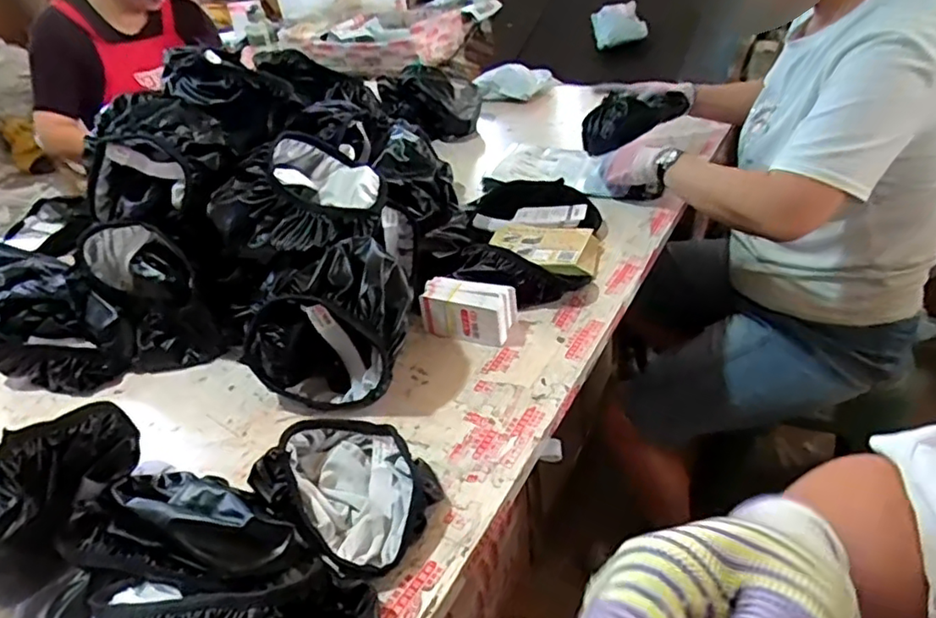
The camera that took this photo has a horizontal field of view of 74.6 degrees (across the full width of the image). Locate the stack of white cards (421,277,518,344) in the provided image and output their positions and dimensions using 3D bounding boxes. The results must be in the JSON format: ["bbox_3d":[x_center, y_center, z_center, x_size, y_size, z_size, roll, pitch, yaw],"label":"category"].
[{"bbox_3d":[-0.001,0.000,0.757,0.109,0.057,0.053,7,36,21],"label":"stack of white cards"}]

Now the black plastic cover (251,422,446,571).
[{"bbox_3d":[-0.107,0.153,0.543,0.154,0.055,0.121,23,44,38],"label":"black plastic cover"}]

